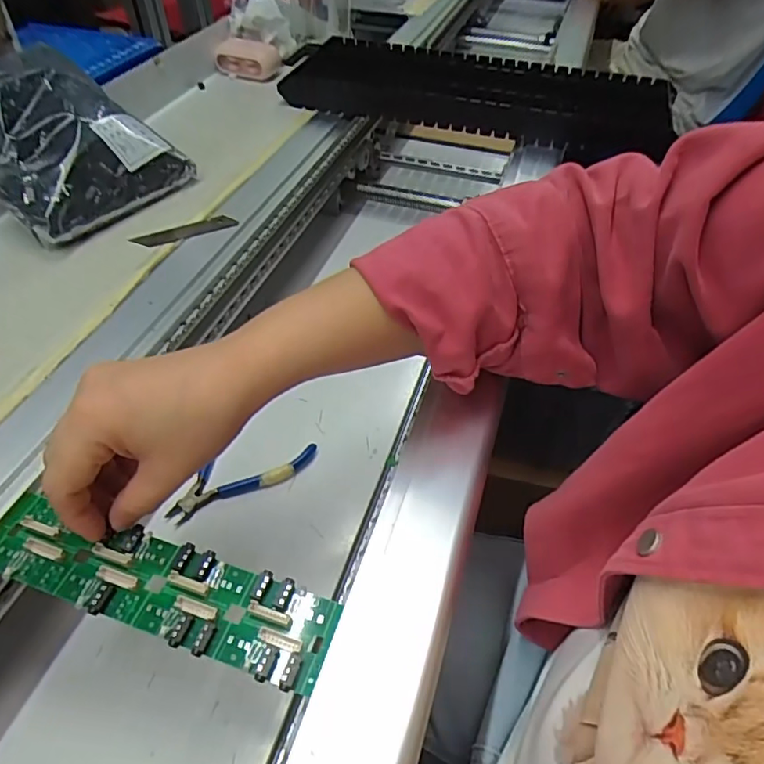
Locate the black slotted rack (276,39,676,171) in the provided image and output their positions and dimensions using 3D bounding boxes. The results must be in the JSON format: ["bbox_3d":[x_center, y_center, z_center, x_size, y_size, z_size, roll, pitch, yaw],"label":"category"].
[{"bbox_3d":[0.099,-0.319,0.602,0.397,0.038,0.150,9,49,6],"label":"black slotted rack"}]

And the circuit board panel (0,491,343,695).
[{"bbox_3d":[-0.112,0.098,0.265,0.182,0.007,0.043,14,49,11],"label":"circuit board panel"}]

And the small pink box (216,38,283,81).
[{"bbox_3d":[-0.158,-0.376,0.637,0.070,0.029,0.040,21,51,15],"label":"small pink box"}]

